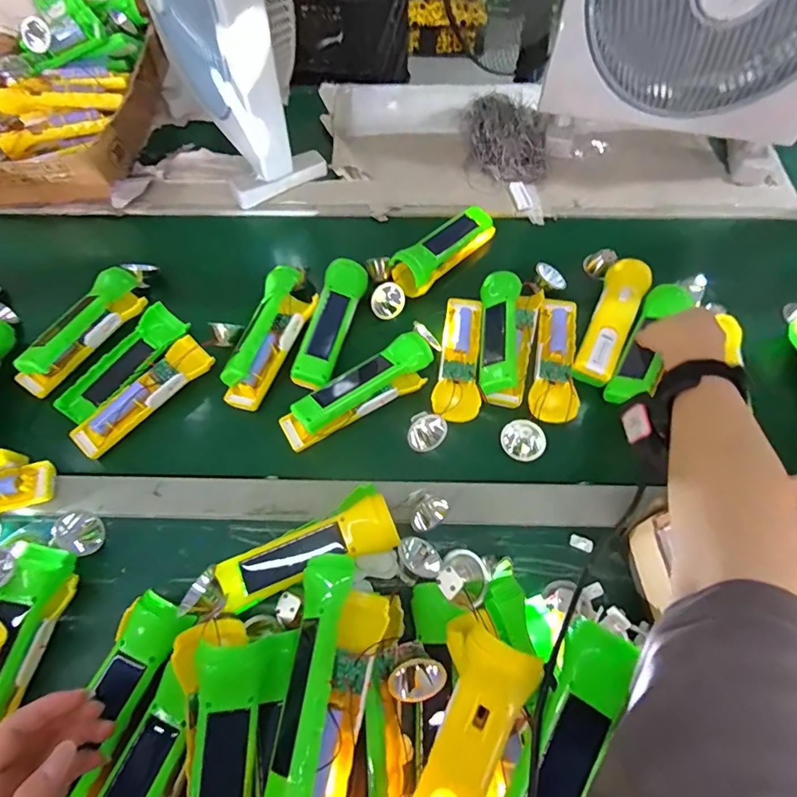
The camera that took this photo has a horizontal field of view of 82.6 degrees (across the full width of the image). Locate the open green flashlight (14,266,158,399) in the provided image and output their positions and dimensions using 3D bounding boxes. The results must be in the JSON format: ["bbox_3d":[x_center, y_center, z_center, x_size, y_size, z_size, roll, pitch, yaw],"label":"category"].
[{"bbox_3d":[-0.368,-0.094,0.543,0.062,0.048,0.202,25,64,13],"label":"open green flashlight"}]

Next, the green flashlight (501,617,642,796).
[{"bbox_3d":[0.108,0.229,0.288,0.044,0.042,0.160,12,65,55],"label":"green flashlight"}]

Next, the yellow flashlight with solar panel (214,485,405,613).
[{"bbox_3d":[-0.081,0.136,0.417,0.158,0.043,0.063,-22,63,-9],"label":"yellow flashlight with solar panel"}]

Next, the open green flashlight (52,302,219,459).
[{"bbox_3d":[-0.306,-0.023,0.524,0.111,0.039,0.169,38,70,20],"label":"open green flashlight"}]

